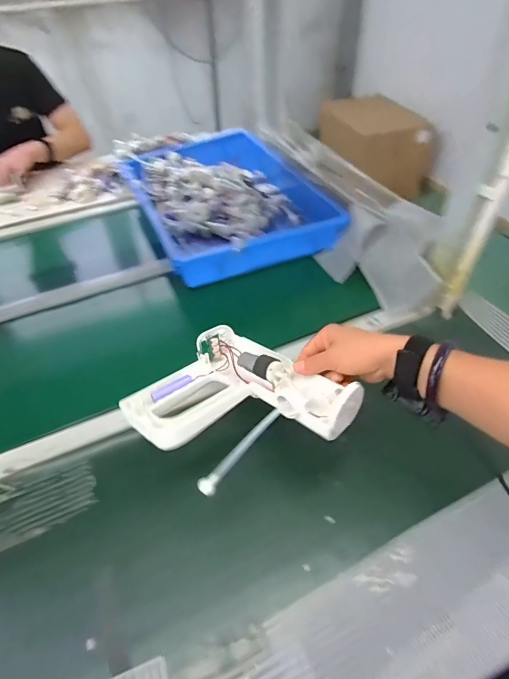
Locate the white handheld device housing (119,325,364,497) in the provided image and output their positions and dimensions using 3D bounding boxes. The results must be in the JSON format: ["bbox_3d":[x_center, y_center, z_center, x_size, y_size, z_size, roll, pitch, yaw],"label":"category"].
[{"bbox_3d":[-0.019,0.071,0.426,0.211,0.059,0.178,32,55,29],"label":"white handheld device housing"}]

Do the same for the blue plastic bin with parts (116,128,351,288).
[{"bbox_3d":[-0.080,-0.350,0.943,0.380,0.081,0.575,-19,48,-14],"label":"blue plastic bin with parts"}]

